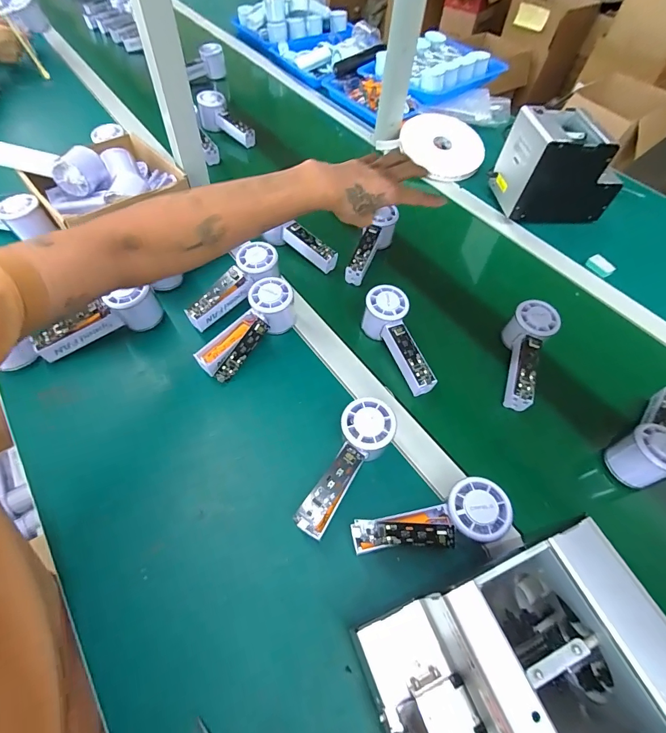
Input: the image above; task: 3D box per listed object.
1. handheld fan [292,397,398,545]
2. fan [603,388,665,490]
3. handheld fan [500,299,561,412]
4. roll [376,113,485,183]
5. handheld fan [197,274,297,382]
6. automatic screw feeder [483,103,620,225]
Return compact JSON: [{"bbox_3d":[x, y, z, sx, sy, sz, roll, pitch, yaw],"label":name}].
[{"bbox_3d":[0.015,0.106,0.390,0.052,0.057,0.145,28,59,12],"label":"handheld fan"},{"bbox_3d":[0.393,0.076,0.444,0.146,0.057,0.054,-33,63,-22],"label":"fan"},{"bbox_3d":[0.255,-0.014,0.503,0.053,0.046,0.153,18,70,10],"label":"handheld fan"},{"bbox_3d":[0.227,-0.468,0.798,0.181,0.018,0.180,0,72,0],"label":"roll"},{"bbox_3d":[-0.106,-0.047,0.487,0.051,0.064,0.150,31,61,17],"label":"handheld fan"},{"bbox_3d":[0.410,-0.363,0.682,0.173,0.144,0.125,-3,58,-8],"label":"automatic screw feeder"}]

